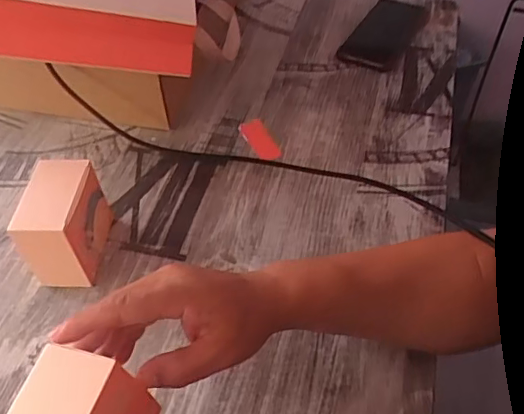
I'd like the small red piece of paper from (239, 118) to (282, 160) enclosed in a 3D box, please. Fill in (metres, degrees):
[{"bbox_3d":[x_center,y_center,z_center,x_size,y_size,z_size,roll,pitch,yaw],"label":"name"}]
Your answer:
[{"bbox_3d":[-0.002,-0.079,0.661,0.032,0.007,0.069,-16,58,-21],"label":"small red piece of paper"}]

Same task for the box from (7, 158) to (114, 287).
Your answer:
[{"bbox_3d":[-0.185,0.015,0.527,0.055,0.091,0.083,2,49,4],"label":"box"}]

